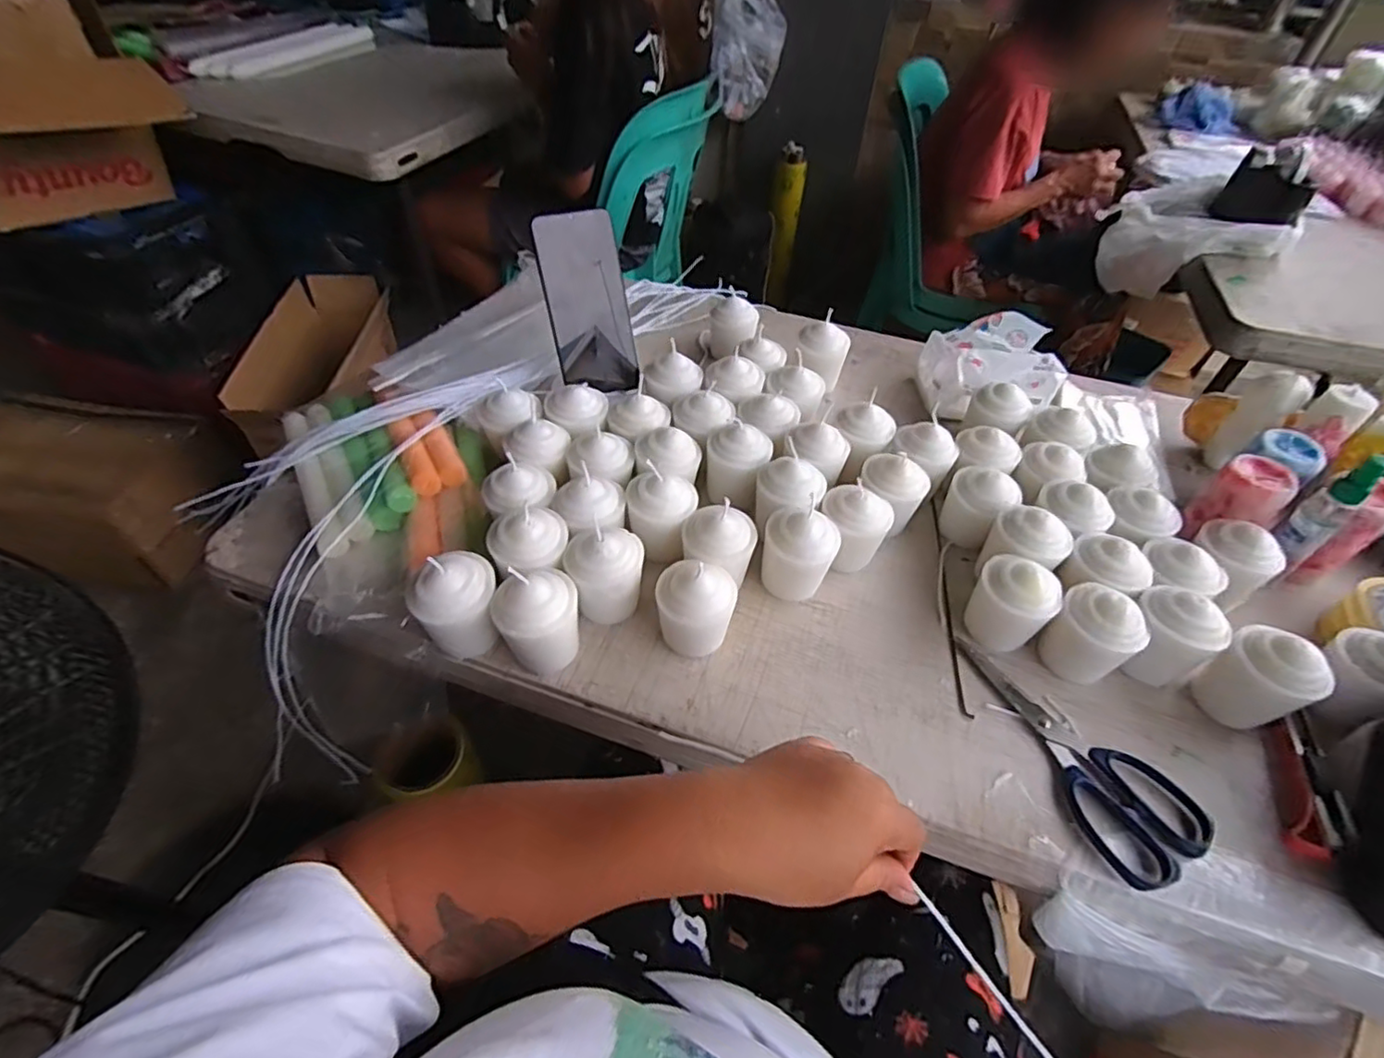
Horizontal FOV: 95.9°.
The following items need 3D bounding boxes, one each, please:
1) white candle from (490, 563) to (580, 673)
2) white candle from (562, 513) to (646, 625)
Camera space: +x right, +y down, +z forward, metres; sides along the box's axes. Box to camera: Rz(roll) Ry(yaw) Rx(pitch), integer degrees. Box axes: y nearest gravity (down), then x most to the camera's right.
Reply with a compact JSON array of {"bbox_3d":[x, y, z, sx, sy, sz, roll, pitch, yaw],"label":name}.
[{"bbox_3d":[-0.108,0.066,0.443,0.057,0.077,0.064,-16,52,-16],"label":"white candle"},{"bbox_3d":[-0.064,0.036,0.471,0.058,0.073,0.058,-9,50,-11],"label":"white candle"}]

